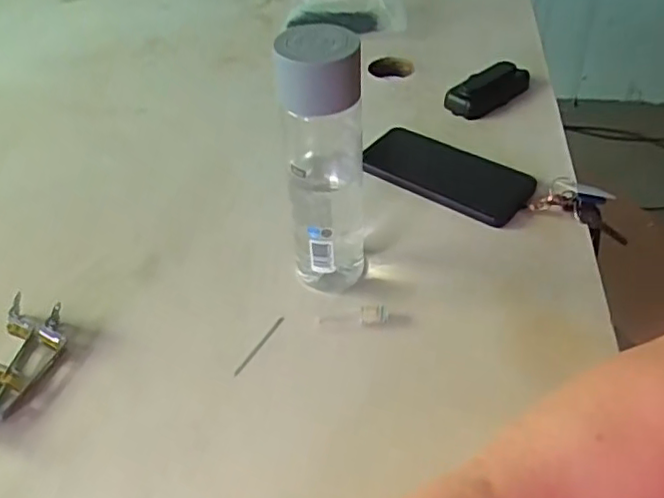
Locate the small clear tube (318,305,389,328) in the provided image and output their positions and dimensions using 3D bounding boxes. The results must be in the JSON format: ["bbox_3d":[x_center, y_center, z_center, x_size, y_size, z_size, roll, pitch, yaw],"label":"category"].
[{"bbox_3d":[0.017,0.052,0.467,0.053,0.012,0.014,-4,44,0],"label":"small clear tube"}]

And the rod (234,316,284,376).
[{"bbox_3d":[-0.054,0.071,0.457,0.005,0.004,0.060,20,49,23],"label":"rod"}]

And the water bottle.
[{"bbox_3d":[-0.004,-0.060,0.443,0.051,0.207,0.064,3,44,7],"label":"water bottle"}]

